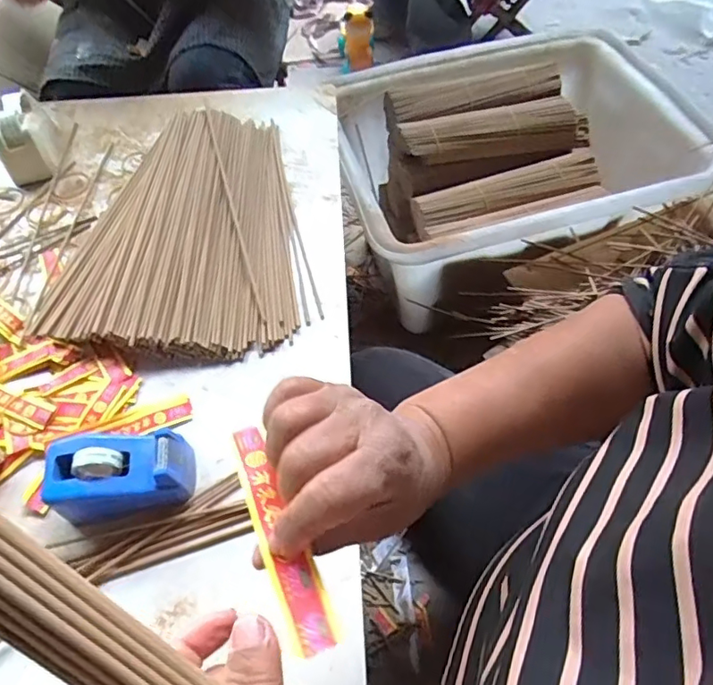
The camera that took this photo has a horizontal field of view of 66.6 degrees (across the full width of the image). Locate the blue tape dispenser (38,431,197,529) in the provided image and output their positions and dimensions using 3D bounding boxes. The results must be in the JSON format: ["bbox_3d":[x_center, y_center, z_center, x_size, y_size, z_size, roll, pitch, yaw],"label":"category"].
[{"bbox_3d":[-0.182,0.100,0.426,0.102,0.051,0.060,-10,57,-5],"label":"blue tape dispenser"}]

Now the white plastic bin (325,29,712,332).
[{"bbox_3d":[0.281,-0.308,0.963,0.621,0.223,0.448,-13,57,-7],"label":"white plastic bin"}]

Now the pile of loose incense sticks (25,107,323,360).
[{"bbox_3d":[-0.179,-0.132,0.582,0.272,0.038,0.327,0,57,2],"label":"pile of loose incense sticks"}]

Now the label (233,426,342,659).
[{"bbox_3d":[-0.036,0.082,0.244,0.018,0.004,0.112,-22,49,-12],"label":"label"}]

